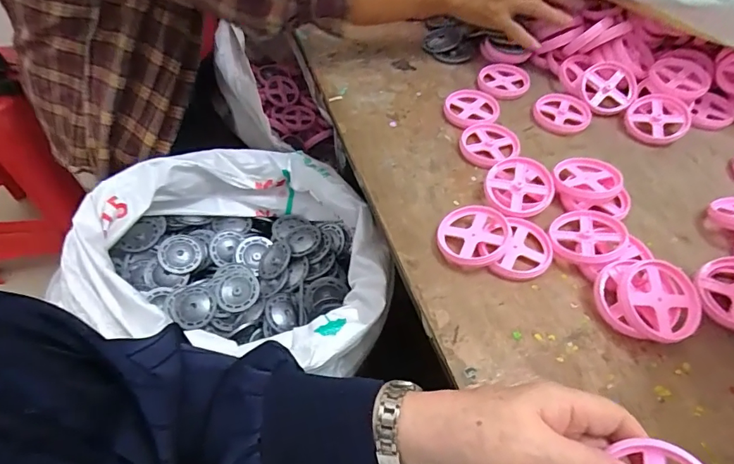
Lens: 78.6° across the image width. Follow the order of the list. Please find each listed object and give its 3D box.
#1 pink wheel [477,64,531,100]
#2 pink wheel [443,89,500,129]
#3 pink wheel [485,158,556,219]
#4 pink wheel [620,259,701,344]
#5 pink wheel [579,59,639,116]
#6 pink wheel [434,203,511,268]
[{"bbox_3d":[0.174,-0.193,0.568,0.061,0.008,0.060,-34,58,-24],"label":"pink wheel"},{"bbox_3d":[0.125,-0.148,0.535,0.066,0.009,0.066,0,51,0],"label":"pink wheel"},{"bbox_3d":[0.150,-0.044,0.438,0.067,0.009,0.060,-23,63,-6],"label":"pink wheel"},{"bbox_3d":[0.233,0.054,0.355,0.060,0.009,0.062,2,71,-6],"label":"pink wheel"},{"bbox_3d":[0.293,-0.175,0.543,0.062,0.006,0.070,14,81,13],"label":"pink wheel"},{"bbox_3d":[0.097,0.002,0.406,0.064,0.020,0.068,0,51,0],"label":"pink wheel"}]

